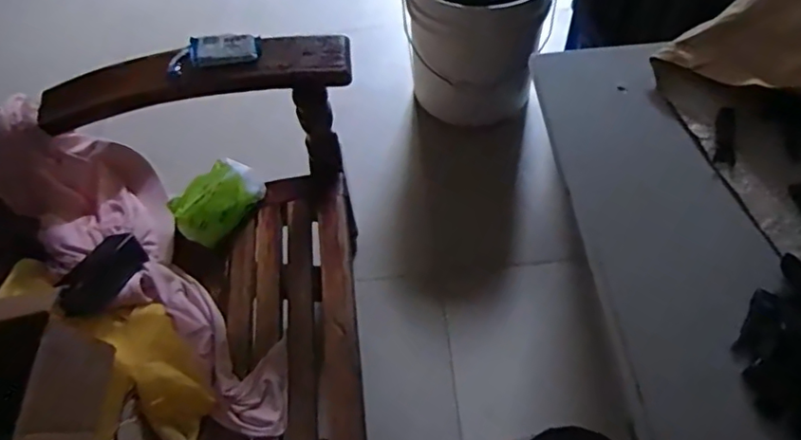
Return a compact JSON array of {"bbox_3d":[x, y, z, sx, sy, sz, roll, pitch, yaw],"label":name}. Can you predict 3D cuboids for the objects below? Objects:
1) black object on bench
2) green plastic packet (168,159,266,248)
[{"bbox_3d":[-0.398,0.072,0.756,0.060,0.026,0.121,27,63,20],"label":"black object on bench"},{"bbox_3d":[-0.261,-0.027,0.816,0.066,0.071,0.129,36,66,24],"label":"green plastic packet"}]

